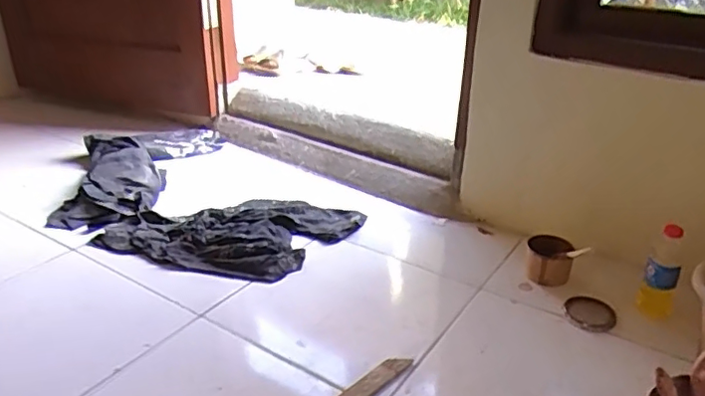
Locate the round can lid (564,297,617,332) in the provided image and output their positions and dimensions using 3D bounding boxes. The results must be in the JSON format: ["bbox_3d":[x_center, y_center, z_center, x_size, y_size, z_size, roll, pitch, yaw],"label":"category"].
[{"bbox_3d":[0.465,0.225,1.150,0.093,0.014,0.088,0,26,0],"label":"round can lid"}]

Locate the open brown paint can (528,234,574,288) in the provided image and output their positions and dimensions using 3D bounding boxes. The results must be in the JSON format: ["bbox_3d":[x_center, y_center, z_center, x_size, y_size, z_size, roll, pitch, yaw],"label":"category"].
[{"bbox_3d":[0.423,0.132,1.265,0.083,0.082,0.086,0,26,0],"label":"open brown paint can"}]

